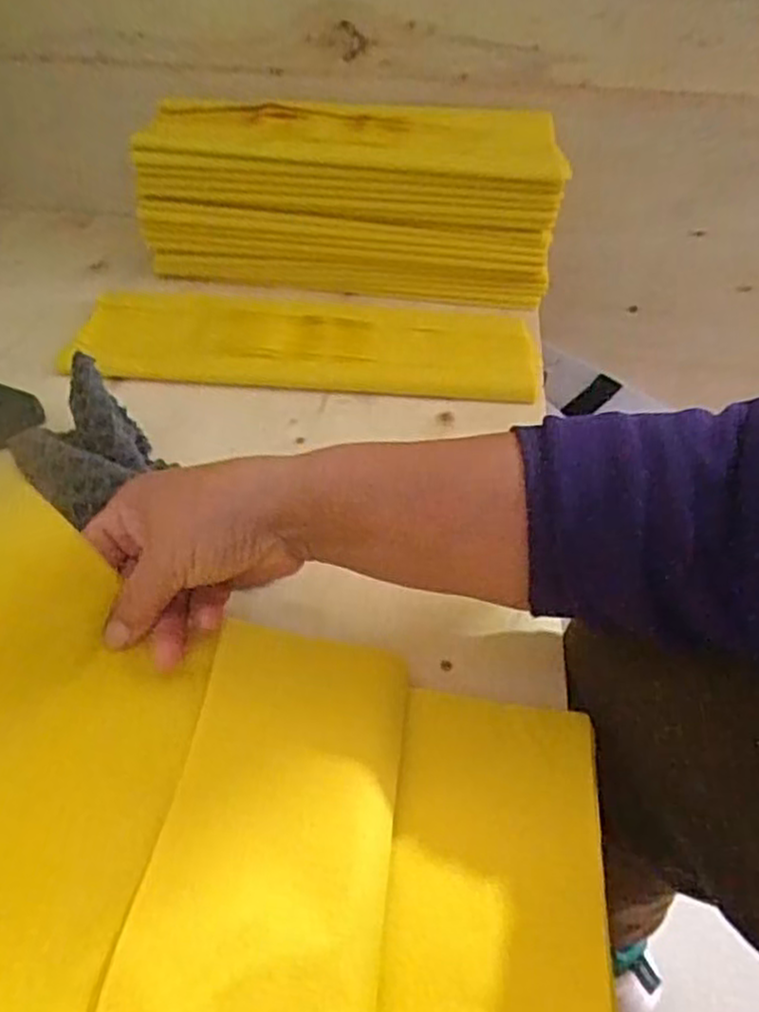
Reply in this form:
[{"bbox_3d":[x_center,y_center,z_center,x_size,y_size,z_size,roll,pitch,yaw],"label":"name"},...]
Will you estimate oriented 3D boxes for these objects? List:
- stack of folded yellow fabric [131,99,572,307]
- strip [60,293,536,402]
[{"bbox_3d":[-0.021,-0.282,0.687,0.365,0.134,0.116,5,40,2],"label":"stack of folded yellow fabric"},{"bbox_3d":[-0.054,-0.133,0.610,0.341,0.023,0.134,2,40,-1],"label":"strip"}]

